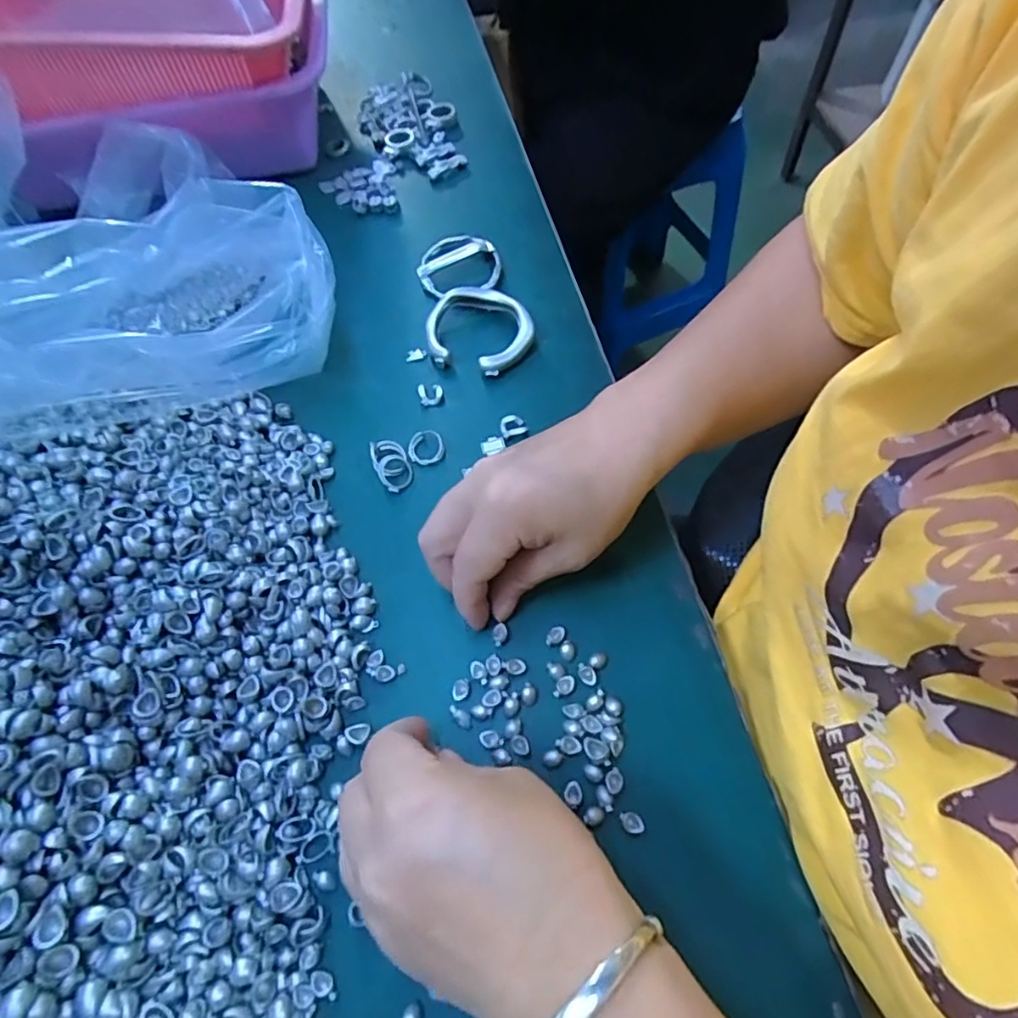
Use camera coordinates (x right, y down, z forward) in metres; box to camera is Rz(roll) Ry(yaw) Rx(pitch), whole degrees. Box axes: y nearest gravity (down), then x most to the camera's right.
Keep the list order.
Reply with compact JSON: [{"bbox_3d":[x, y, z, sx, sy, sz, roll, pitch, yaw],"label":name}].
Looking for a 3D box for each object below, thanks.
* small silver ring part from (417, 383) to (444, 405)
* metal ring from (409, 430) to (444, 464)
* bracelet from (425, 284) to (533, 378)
[{"bbox_3d":[-0.050,-0.074,0.377,0.015,0.004,0.015,-8,60,-2],"label":"small silver ring part"},{"bbox_3d":[-0.050,-0.038,0.356,0.021,0.004,0.023,-1,60,2],"label":"metal ring"},{"bbox_3d":[-0.021,-0.118,0.390,0.066,0.020,0.066,-1,60,2],"label":"bracelet"}]

